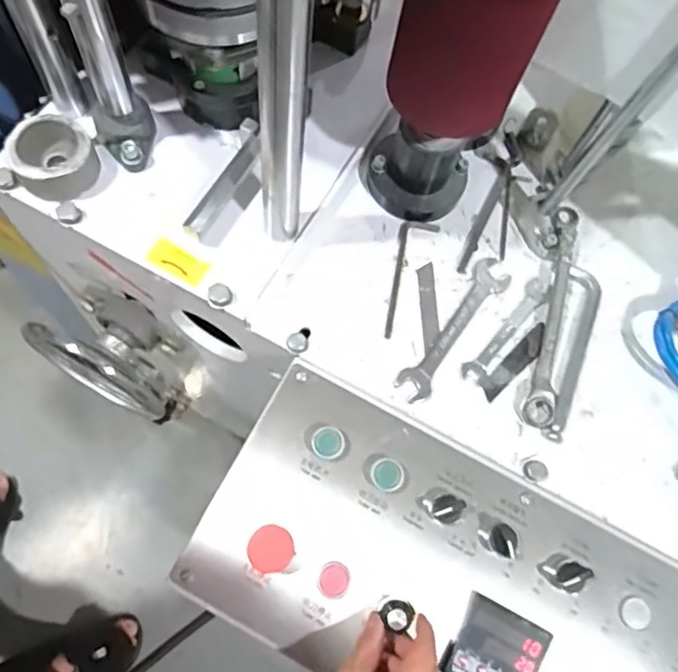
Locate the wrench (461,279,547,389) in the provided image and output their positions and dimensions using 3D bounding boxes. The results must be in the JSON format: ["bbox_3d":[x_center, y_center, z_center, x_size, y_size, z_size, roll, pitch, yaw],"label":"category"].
[{"bbox_3d":[0.173,-0.005,0.588,0.029,0.004,0.138,39,70,10],"label":"wrench"}]

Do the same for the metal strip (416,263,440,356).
[{"bbox_3d":[0.091,-0.029,0.592,0.018,0.004,0.096,0,69,-6],"label":"metal strip"}]

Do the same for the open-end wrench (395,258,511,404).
[{"bbox_3d":[0.117,-0.010,0.583,0.037,0.008,0.182,35,69,8],"label":"open-end wrench"}]

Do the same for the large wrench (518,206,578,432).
[{"bbox_3d":[0.218,-0.029,0.592,0.029,0.014,0.247,16,68,0],"label":"large wrench"}]

